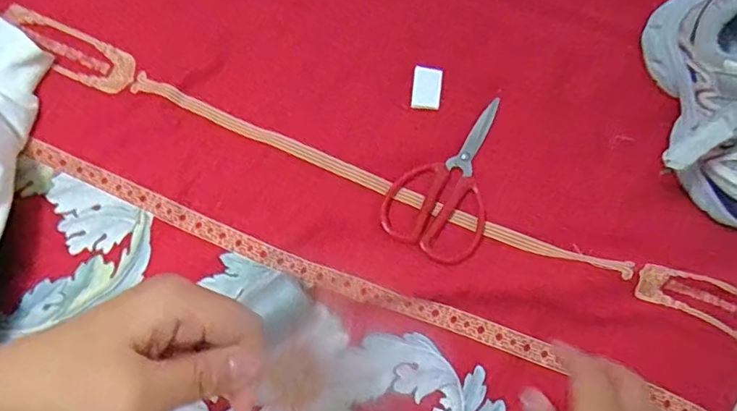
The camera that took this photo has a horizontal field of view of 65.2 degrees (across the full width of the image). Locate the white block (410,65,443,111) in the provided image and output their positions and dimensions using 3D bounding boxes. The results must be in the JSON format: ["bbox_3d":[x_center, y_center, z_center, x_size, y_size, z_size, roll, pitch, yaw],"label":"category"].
[{"bbox_3d":[0.050,-0.099,0.485,0.024,0.006,0.037,8,76,2],"label":"white block"}]

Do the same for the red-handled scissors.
[{"bbox_3d":[0.070,-0.026,0.469,0.079,0.006,0.139,26,78,7],"label":"red-handled scissors"}]

